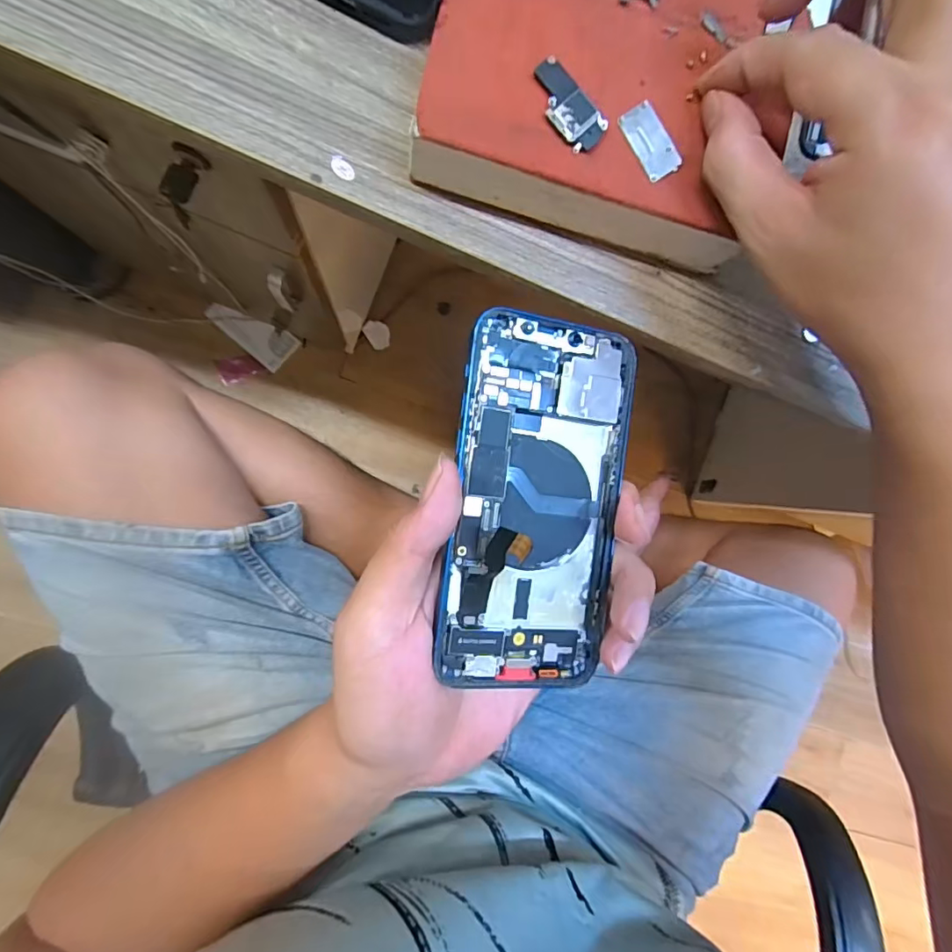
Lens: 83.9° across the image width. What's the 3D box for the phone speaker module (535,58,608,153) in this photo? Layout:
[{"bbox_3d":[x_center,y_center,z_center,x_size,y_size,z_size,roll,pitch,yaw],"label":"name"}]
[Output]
[{"bbox_3d":[0.038,-0.154,0.222,0.018,0.006,0.038,-44,96,-5],"label":"phone speaker module"}]

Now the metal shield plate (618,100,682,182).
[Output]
[{"bbox_3d":[0.075,-0.143,0.227,0.016,0.004,0.030,-34,95,-6],"label":"metal shield plate"}]

